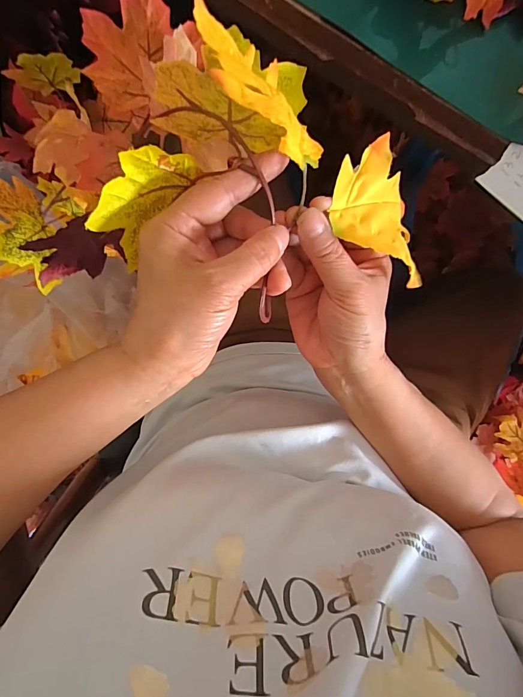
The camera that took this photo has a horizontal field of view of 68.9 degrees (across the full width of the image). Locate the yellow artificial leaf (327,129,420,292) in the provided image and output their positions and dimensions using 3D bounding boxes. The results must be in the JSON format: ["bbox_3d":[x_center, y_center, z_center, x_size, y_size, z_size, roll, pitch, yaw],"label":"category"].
[{"bbox_3d":[0.070,-0.083,0.239,0.057,0.022,0.093,-15,95,-20],"label":"yellow artificial leaf"}]

